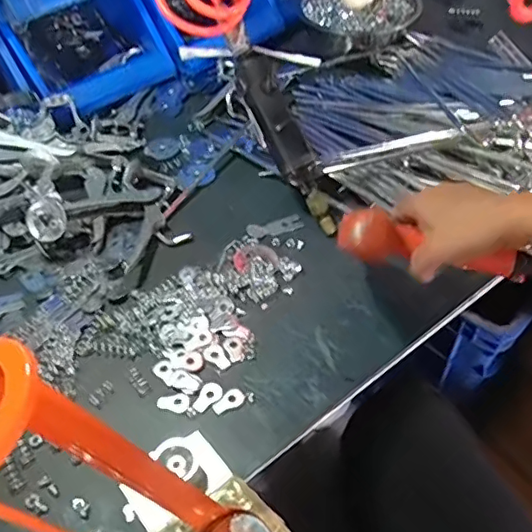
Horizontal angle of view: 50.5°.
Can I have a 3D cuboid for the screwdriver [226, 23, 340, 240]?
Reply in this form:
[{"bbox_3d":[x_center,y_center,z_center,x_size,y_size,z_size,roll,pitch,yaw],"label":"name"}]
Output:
[{"bbox_3d":[0.022,-0.141,0.602,0.040,0.226,0.034,-33,12,-25],"label":"screwdriver"}]

